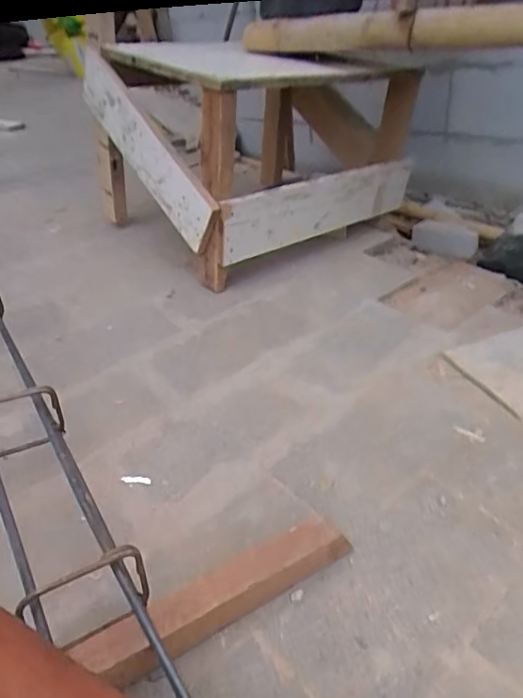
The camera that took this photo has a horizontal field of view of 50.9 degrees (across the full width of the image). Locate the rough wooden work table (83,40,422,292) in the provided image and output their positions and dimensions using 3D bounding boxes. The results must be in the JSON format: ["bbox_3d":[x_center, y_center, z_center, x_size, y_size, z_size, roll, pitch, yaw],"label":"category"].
[{"bbox_3d":[-0.013,-0.481,1.288,0.681,0.383,0.533,-28,37,-34],"label":"rough wooden work table"}]

